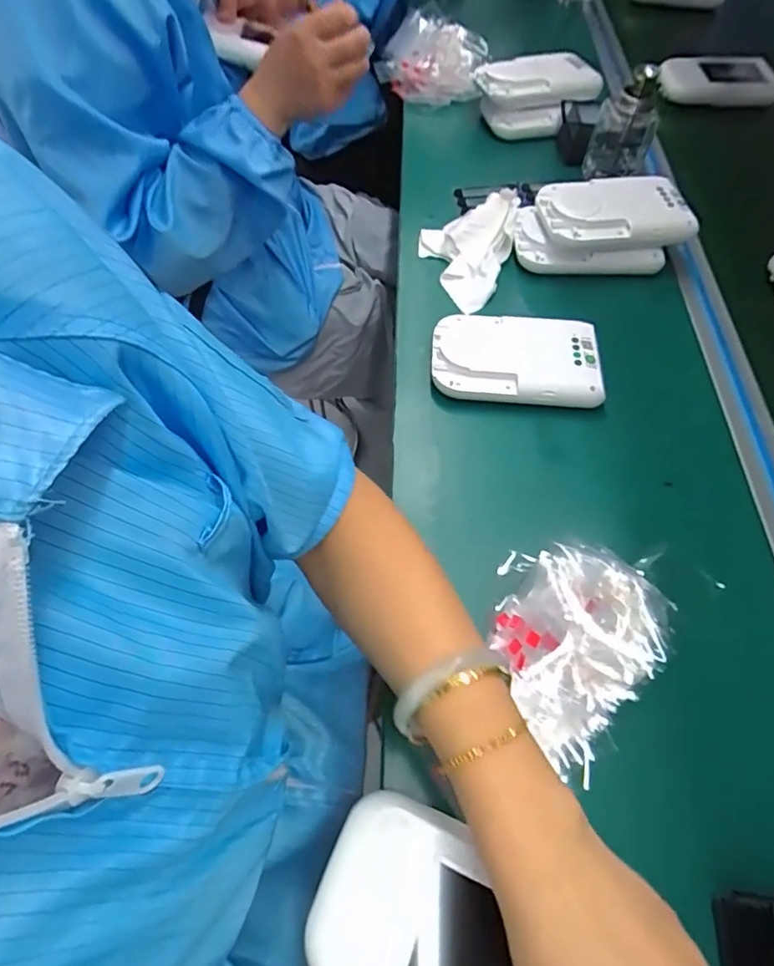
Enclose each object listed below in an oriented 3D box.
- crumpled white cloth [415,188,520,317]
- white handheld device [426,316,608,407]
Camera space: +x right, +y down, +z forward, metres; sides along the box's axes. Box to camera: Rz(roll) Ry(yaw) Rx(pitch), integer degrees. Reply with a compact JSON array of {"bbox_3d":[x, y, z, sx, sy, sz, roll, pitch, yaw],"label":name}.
[{"bbox_3d":[0.082,-0.259,0.562,0.100,0.033,0.158,13,62,8],"label":"crumpled white cloth"},{"bbox_3d":[0.119,-0.115,0.484,0.150,0.027,0.088,7,61,5],"label":"white handheld device"}]

